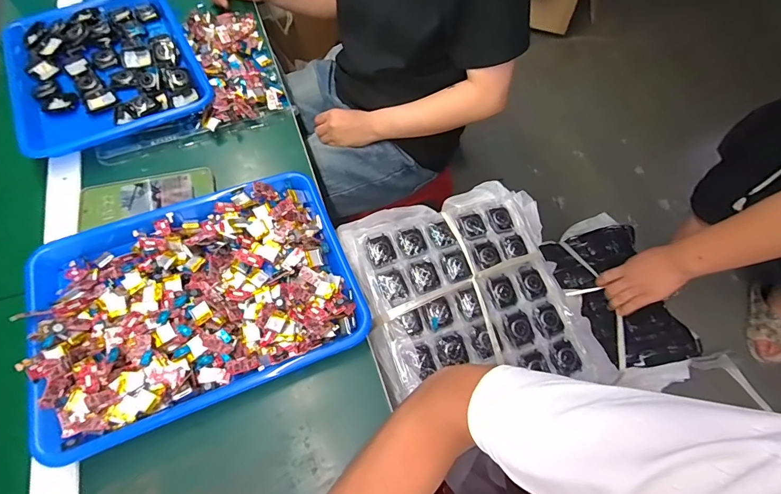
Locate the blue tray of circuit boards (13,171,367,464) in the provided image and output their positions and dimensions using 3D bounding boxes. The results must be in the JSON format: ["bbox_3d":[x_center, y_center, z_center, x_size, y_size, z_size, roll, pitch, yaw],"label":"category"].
[{"bbox_3d":[-0.212,0.047,0.448,0.325,0.038,0.247,-19,63,-11],"label":"blue tray of circuit boards"}]

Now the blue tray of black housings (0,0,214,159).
[{"bbox_3d":[-0.444,-0.291,0.625,0.249,0.031,0.324,-26,65,-14],"label":"blue tray of black housings"}]

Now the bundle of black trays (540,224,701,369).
[{"bbox_3d":[0.443,0.089,0.783,0.182,0.042,0.280,-12,62,-8],"label":"bundle of black trays"}]

